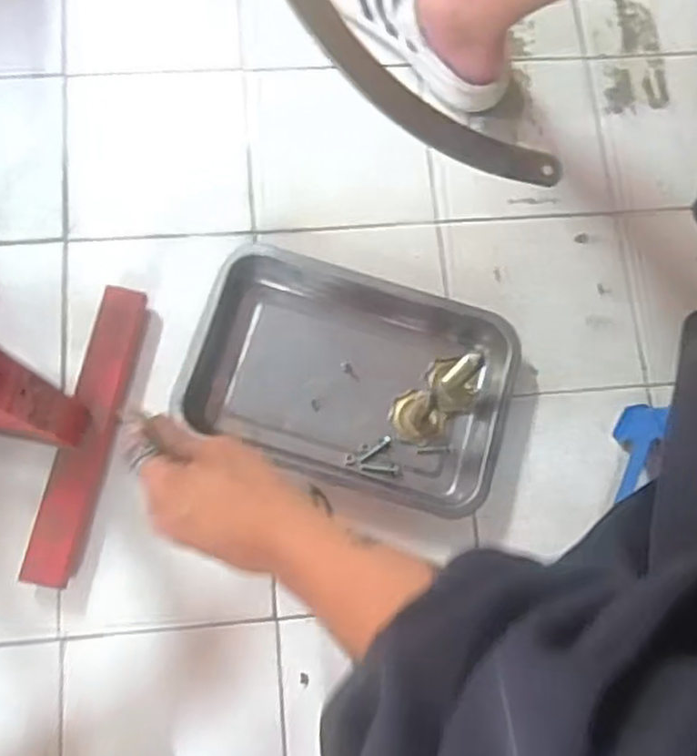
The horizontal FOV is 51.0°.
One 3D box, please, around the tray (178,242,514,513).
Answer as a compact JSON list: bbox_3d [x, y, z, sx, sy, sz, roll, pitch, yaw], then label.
[{"bbox_3d":[0.002,0.002,0.726,0.309,0.063,0.209,17,76,1],"label":"tray"}]

